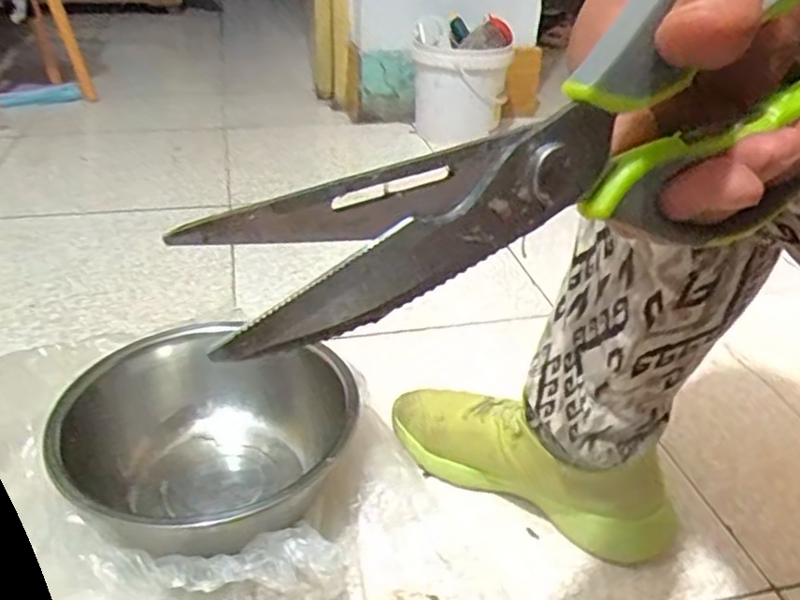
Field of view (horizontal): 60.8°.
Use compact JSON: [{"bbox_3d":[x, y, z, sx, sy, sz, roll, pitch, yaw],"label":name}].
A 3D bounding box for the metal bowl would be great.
[{"bbox_3d":[-0.172,0.126,0.587,0.218,0.096,0.232,2,32,-1],"label":"metal bowl"}]

